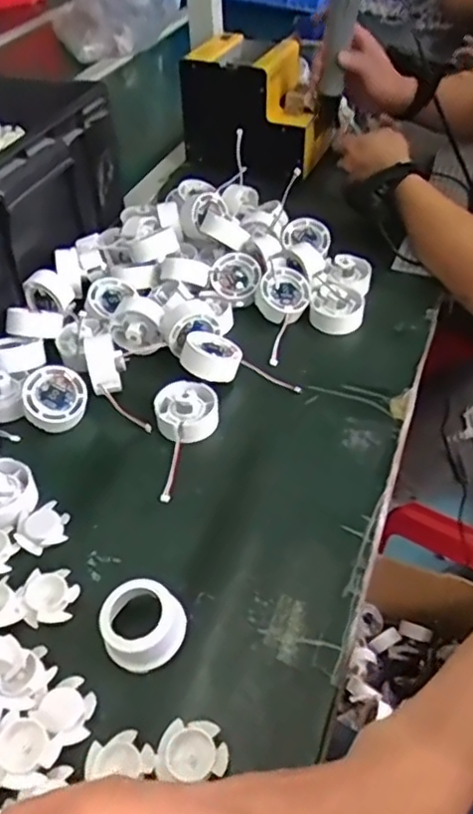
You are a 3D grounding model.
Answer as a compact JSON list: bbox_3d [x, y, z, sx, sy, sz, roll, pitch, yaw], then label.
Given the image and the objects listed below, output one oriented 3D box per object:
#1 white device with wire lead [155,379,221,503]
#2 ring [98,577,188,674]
[{"bbox_3d":[-0.040,0.021,0.552,0.056,0.022,0.114,-7,44,-4],"label":"white device with wire lead"},{"bbox_3d":[-0.061,0.143,0.421,0.052,0.033,0.048,-1,44,1],"label":"ring"}]

